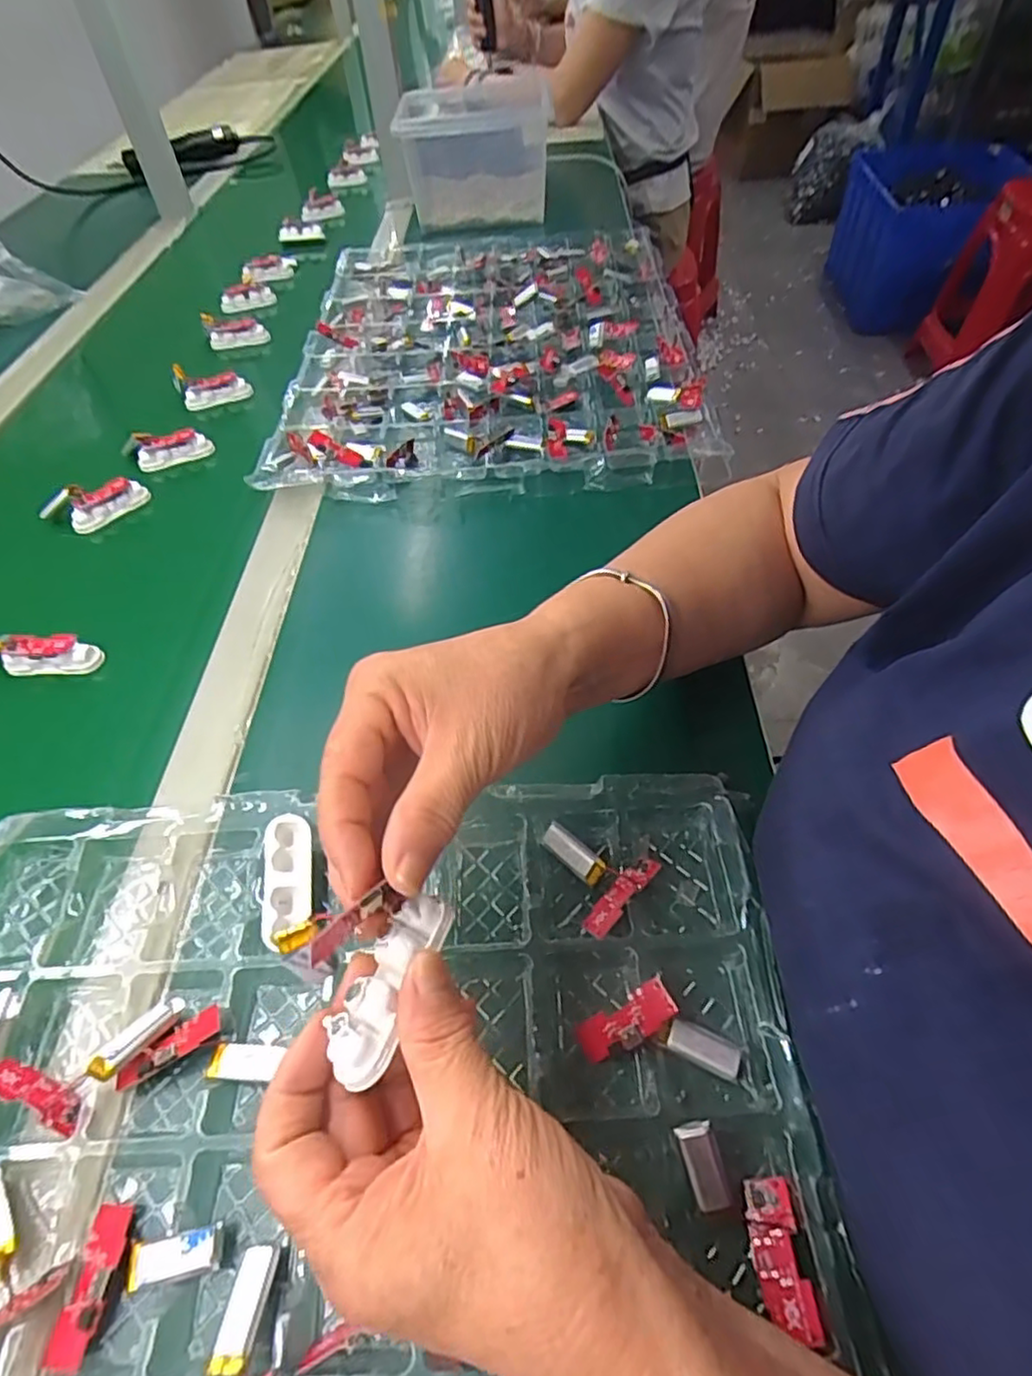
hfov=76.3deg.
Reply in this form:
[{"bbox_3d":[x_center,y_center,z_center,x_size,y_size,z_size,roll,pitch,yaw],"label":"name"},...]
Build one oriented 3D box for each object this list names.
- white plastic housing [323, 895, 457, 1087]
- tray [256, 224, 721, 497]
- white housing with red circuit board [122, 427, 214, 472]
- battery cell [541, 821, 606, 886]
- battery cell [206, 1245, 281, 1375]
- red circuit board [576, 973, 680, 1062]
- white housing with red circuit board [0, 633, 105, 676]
[{"bbox_3d":[-0.041,0.094,0.214,0.021,0.010,0.058,16,48,15],"label":"white plastic housing"},{"bbox_3d":[-0.021,-0.354,0.659,0.367,0.035,0.518,-2,53,1],"label":"tray"},{"bbox_3d":[-0.300,-0.207,0.569,0.067,0.029,0.019,-16,54,-9],"label":"white housing with red circuit board"},{"bbox_3d":[0.028,0.081,0.321,0.034,0.006,0.015,38,104,27],"label":"battery cell"},{"bbox_3d":[-0.092,0.210,0.222,0.013,0.004,0.033,2,33,5],"label":"battery cell"},{"bbox_3d":[0.046,0.138,0.271,0.043,0.005,0.017,-36,55,10],"label":"red circuit board"},{"bbox_3d":[-0.304,-0.022,0.422,0.066,0.027,0.011,0,23,-5],"label":"white housing with red circuit board"}]

